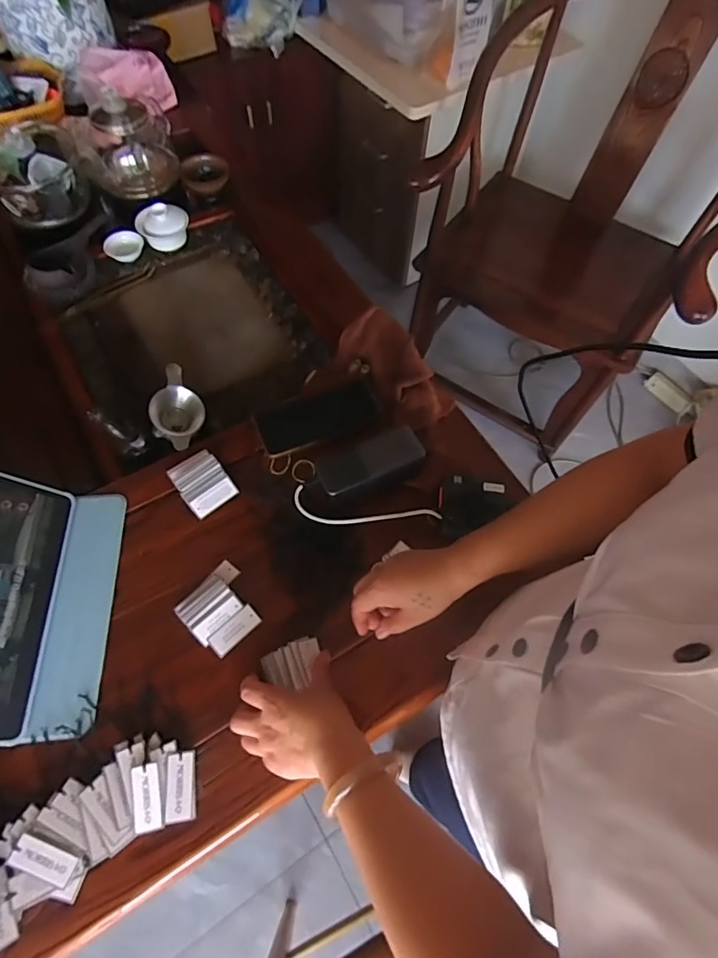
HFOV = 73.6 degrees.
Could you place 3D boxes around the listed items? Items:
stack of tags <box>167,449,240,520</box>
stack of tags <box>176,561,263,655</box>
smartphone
[{"bbox_3d":[-0.200,0.001,0.608,0.059,0.015,0.082,-36,71,-19],"label":"stack of tags"},{"bbox_3d":[-0.154,0.145,0.542,0.081,0.011,0.078,41,68,16],"label":"stack of tags"},{"bbox_3d":[-0.057,-0.087,0.659,0.160,0.009,0.083,-17,61,-3],"label":"smartphone"}]

